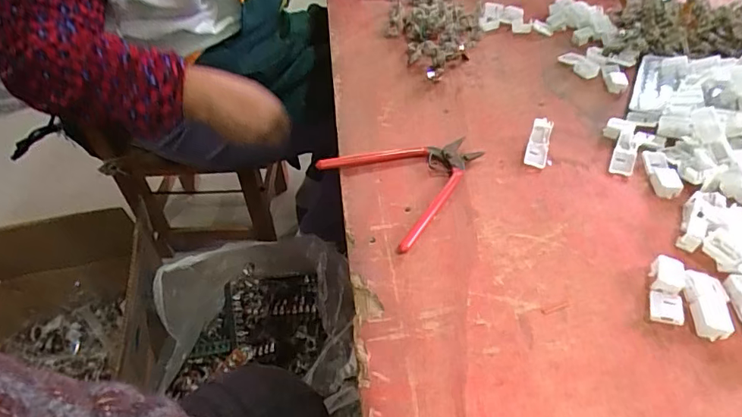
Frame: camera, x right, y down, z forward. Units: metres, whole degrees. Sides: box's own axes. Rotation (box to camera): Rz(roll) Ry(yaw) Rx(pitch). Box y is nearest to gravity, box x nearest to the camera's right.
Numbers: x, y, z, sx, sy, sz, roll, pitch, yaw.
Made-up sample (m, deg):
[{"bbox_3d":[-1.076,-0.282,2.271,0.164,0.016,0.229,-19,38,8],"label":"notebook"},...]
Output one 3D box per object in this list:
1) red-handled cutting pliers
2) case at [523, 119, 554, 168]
[{"bbox_3d":[0.042,-0.033,0.443,0.134,0.010,0.128,-29,49,-23],"label":"red-handled cutting pliers"},{"bbox_3d":[0.162,-0.064,0.471,0.019,0.015,0.057,13,47,17],"label":"case"}]

